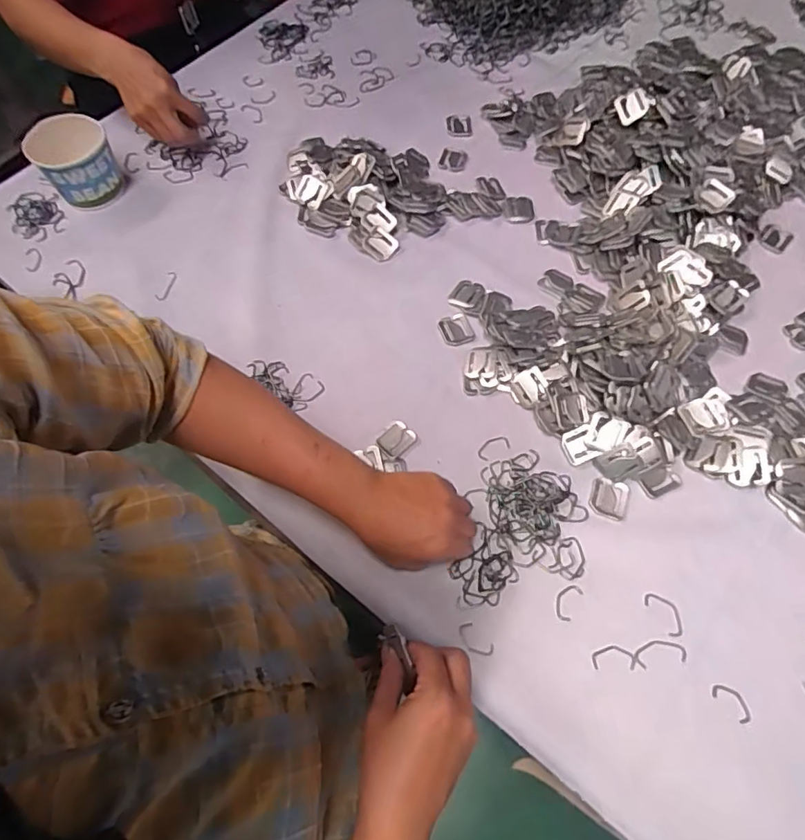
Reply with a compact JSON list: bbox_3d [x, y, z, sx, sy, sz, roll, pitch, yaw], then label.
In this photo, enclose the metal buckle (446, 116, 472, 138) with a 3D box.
[{"bbox_3d":[0.081,-0.417,0.753,0.036,0.011,0.032,-7,67,-2],"label":"metal buckle"}]

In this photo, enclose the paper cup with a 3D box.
[{"bbox_3d":[-0.410,-0.324,0.675,0.089,0.089,0.079,-33,70,-12],"label":"paper cup"}]

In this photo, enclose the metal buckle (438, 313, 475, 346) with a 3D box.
[{"bbox_3d":[0.062,-0.104,0.615,0.035,0.005,0.039,-20,68,-8],"label":"metal buckle"}]

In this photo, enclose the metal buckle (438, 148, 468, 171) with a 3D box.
[{"bbox_3d":[0.071,-0.358,0.726,0.036,0.007,0.037,14,68,7],"label":"metal buckle"}]

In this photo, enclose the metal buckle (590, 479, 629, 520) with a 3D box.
[{"bbox_3d":[0.207,0.078,0.529,0.036,0.004,0.037,16,68,8],"label":"metal buckle"}]

